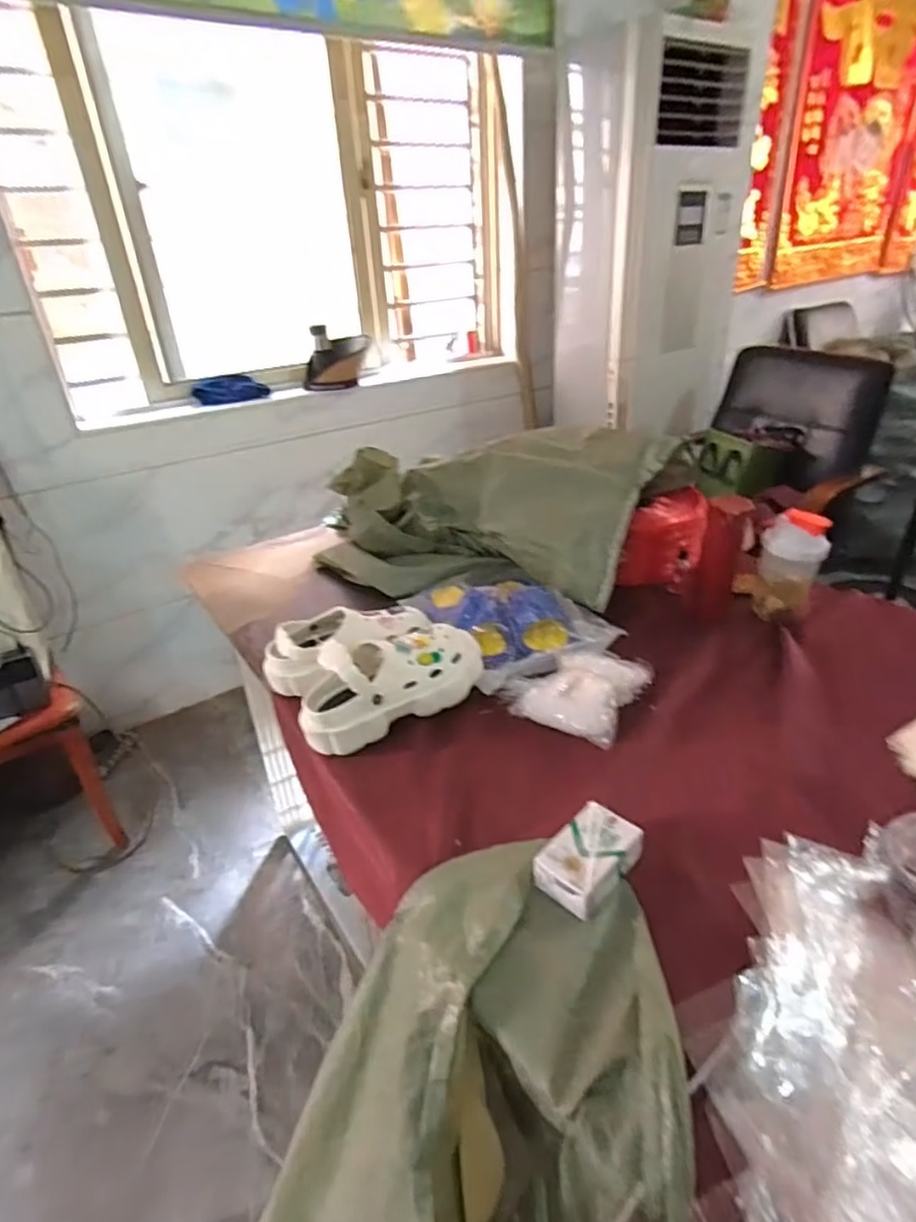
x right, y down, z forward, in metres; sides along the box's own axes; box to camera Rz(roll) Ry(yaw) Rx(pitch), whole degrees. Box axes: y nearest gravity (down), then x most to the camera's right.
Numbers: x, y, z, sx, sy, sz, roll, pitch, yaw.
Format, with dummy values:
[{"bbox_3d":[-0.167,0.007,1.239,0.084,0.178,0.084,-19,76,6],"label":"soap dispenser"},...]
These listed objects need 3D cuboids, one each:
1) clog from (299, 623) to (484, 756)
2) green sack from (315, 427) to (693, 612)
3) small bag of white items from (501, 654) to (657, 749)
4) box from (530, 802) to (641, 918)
[{"bbox_3d":[-0.090,0.096,0.876,0.273,0.104,0.100,-20,34,-26],"label":"clog"},{"bbox_3d":[0.060,-0.195,1.212,0.703,0.243,0.314,8,32,19],"label":"green sack"},{"bbox_3d":[0.168,0.105,0.890,0.165,0.046,0.179,17,36,31],"label":"small bag of white items"},{"bbox_3d":[0.139,0.260,0.660,0.111,0.032,0.069,-28,38,-35],"label":"box"}]

